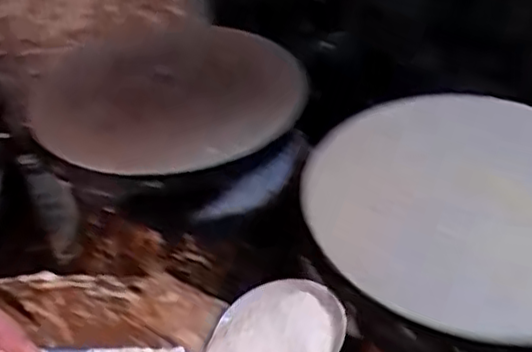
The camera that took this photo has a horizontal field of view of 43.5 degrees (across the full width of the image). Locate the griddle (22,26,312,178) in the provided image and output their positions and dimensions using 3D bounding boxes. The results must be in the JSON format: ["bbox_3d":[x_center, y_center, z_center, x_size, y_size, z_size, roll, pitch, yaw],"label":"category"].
[{"bbox_3d":[-0.160,-0.132,0.996,0.382,0.061,0.430,-27,47,-27],"label":"griddle"}]

